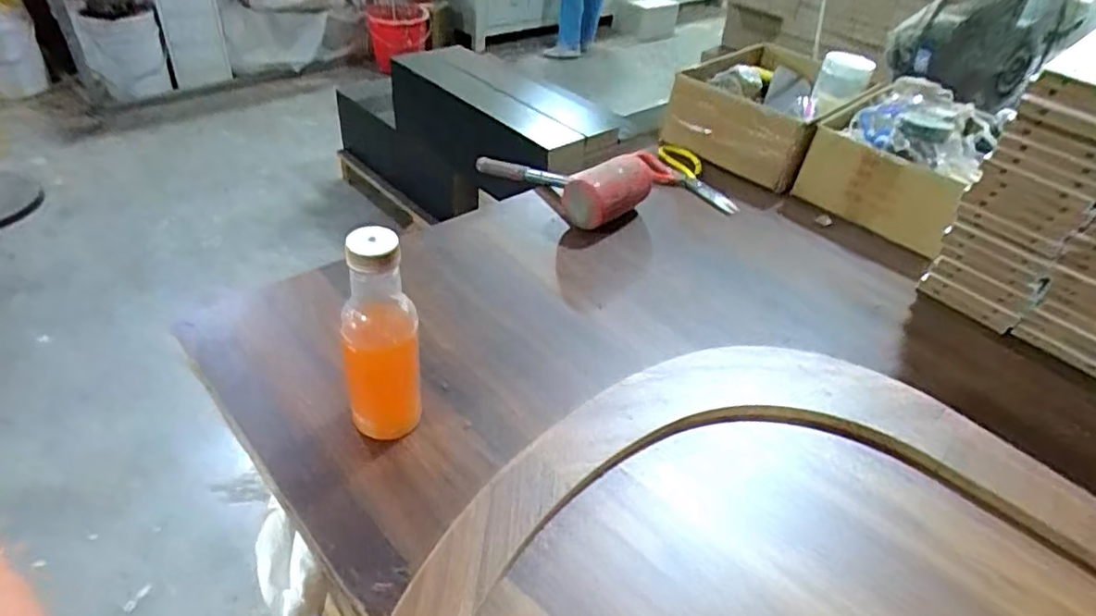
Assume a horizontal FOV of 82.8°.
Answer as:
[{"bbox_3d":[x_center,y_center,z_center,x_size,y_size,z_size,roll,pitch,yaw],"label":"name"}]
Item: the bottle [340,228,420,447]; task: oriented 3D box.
[{"bbox_3d":[-0.146,0.032,0.539,0.068,0.207,0.056,-10,43,-19],"label":"bottle"}]

